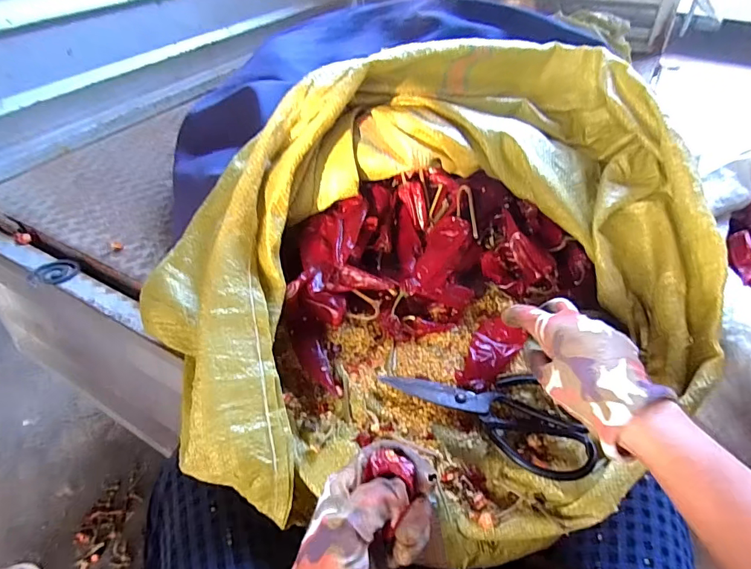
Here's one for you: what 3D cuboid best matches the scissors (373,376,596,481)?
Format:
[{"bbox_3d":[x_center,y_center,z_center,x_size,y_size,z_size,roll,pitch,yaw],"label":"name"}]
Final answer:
[{"bbox_3d":[0.104,0.111,0.416,0.190,0.020,0.096,18,44,15],"label":"scissors"}]

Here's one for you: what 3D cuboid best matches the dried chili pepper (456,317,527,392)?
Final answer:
[{"bbox_3d":[0.116,0.070,0.450,0.046,0.012,0.091,25,56,25],"label":"dried chili pepper"}]

